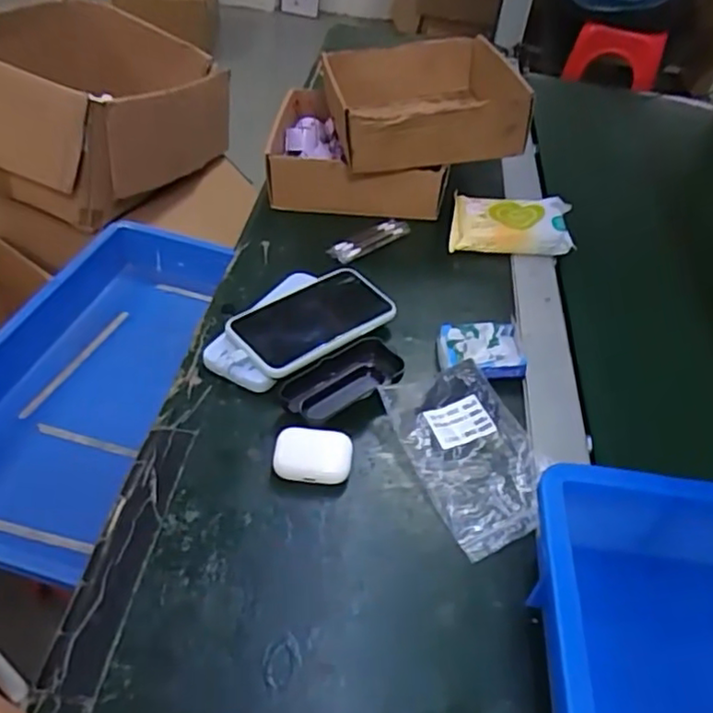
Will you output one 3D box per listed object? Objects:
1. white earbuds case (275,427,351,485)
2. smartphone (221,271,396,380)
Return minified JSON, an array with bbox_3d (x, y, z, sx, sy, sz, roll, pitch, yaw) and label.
[{"bbox_3d":[-0.034,0.078,0.503,0.059,0.022,0.039,10,44,1],"label":"white earbuds case"},{"bbox_3d":[-0.041,-0.036,0.597,0.149,0.014,0.083,-33,57,-32],"label":"smartphone"}]

